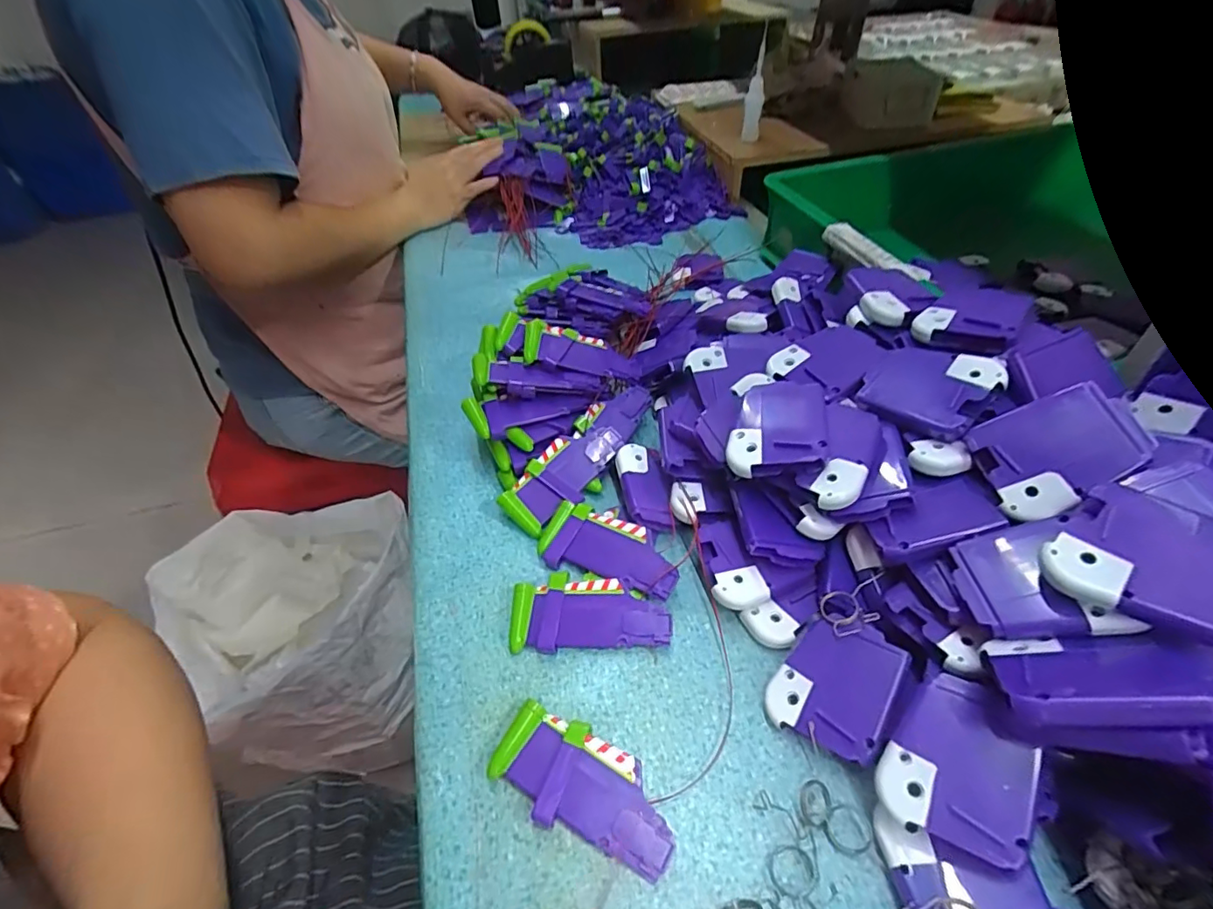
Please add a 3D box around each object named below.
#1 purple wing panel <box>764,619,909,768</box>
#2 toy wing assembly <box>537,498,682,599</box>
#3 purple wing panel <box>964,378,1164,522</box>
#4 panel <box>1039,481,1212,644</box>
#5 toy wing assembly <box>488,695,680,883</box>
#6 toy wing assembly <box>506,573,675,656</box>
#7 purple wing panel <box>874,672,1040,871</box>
[{"bbox_3d":[0.109,0.110,0.261,0.049,0.004,0.056,18,67,40],"label":"purple wing panel"},{"bbox_3d":[0.003,0.059,0.331,0.085,0.017,0.040,14,50,18],"label":"toy wing assembly"},{"bbox_3d":[0.208,-0.002,0.250,0.061,0.004,0.049,-29,61,24],"label":"purple wing panel"},{"bbox_3d":[0.209,0.041,0.205,0.059,0.006,0.049,33,77,38],"label":"panel"},{"bbox_3d":[-0.010,0.153,0.251,0.089,0.012,0.041,21,53,24],"label":"toy wing assembly"},{"bbox_3d":[-0.010,0.088,0.304,0.086,0.007,0.040,-6,62,6],"label":"toy wing assembly"},{"bbox_3d":[0.144,0.125,0.222,0.051,0.004,0.060,15,67,28],"label":"purple wing panel"}]

